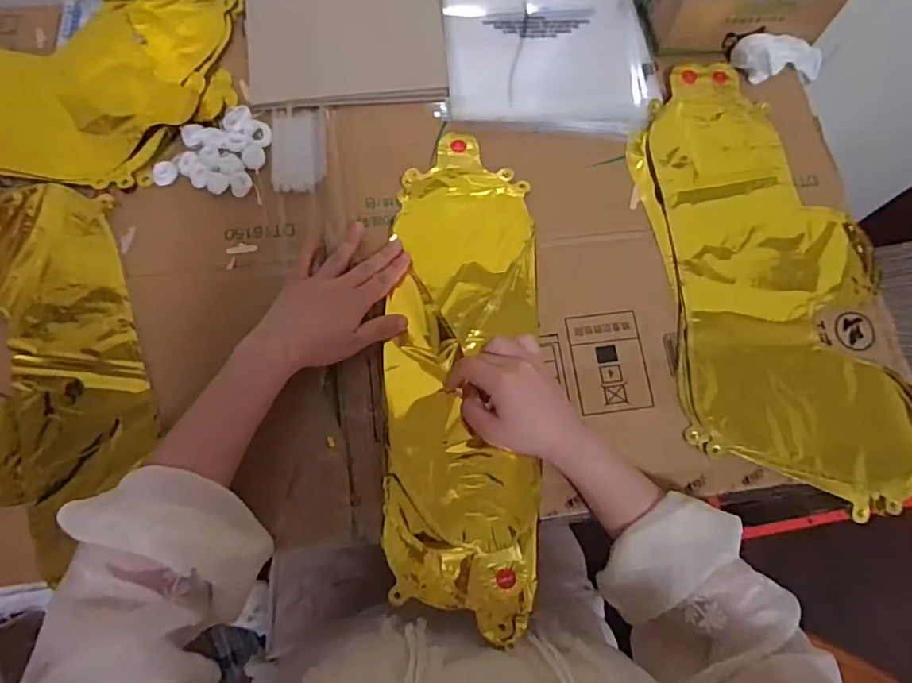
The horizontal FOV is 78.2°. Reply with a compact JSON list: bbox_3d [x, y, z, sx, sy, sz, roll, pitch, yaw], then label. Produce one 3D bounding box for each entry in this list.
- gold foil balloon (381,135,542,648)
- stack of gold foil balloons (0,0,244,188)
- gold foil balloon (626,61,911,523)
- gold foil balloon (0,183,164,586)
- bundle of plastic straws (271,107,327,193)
[{"bbox_3d":[0.006,0.019,0.501,0.131,0.017,0.432,1,75,-2],"label":"gold foil balloon"},{"bbox_3d":[-0.437,-0.277,0.555,0.423,0.025,0.253,5,73,-1],"label":"stack of gold foil balloons"},{"bbox_3d":[0.297,-0.069,0.523,0.215,0.019,0.431,-6,73,-4],"label":"gold foil balloon"},{"bbox_3d":[-0.407,0.057,0.451,0.276,0.011,0.382,38,76,9],"label":"gold foil balloon"},{"bbox_3d":[-0.150,-0.184,0.536,0.050,0.010,0.087,-6,73,-4],"label":"bundle of plastic straws"}]

